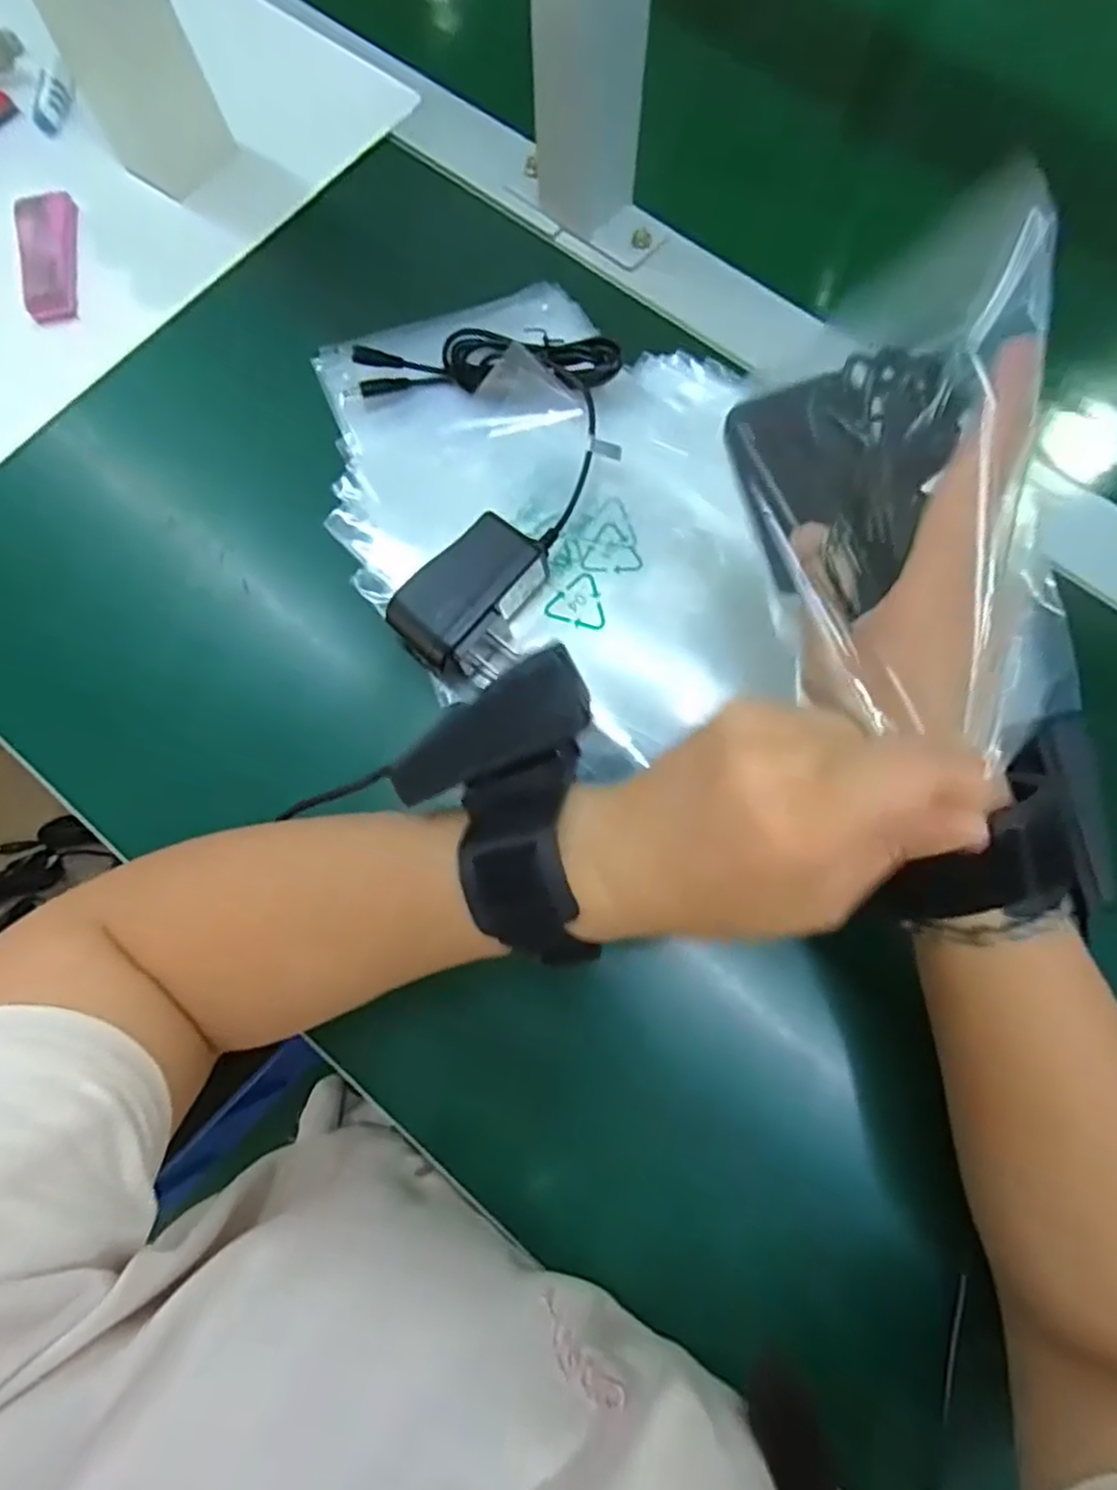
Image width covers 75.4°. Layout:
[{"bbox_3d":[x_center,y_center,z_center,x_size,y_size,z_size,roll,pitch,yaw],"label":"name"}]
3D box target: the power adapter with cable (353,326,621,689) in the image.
[{"bbox_3d":[-0.056,-0.129,0.360,0.128,0.028,0.192,16,76,4],"label":"power adapter with cable"}]

